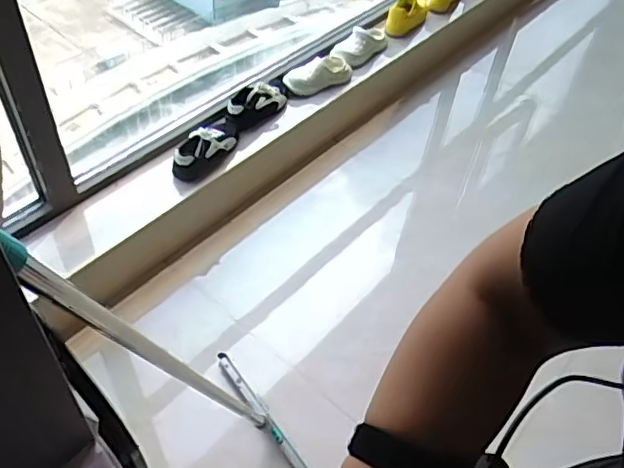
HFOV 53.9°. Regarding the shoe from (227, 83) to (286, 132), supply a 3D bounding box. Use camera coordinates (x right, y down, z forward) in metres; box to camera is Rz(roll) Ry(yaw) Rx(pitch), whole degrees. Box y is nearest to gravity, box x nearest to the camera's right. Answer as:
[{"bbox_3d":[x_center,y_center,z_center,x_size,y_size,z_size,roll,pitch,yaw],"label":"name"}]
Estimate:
[{"bbox_3d":[-0.169,-0.389,1.835,0.241,0.093,0.092,-34,60,-29],"label":"shoe"}]

